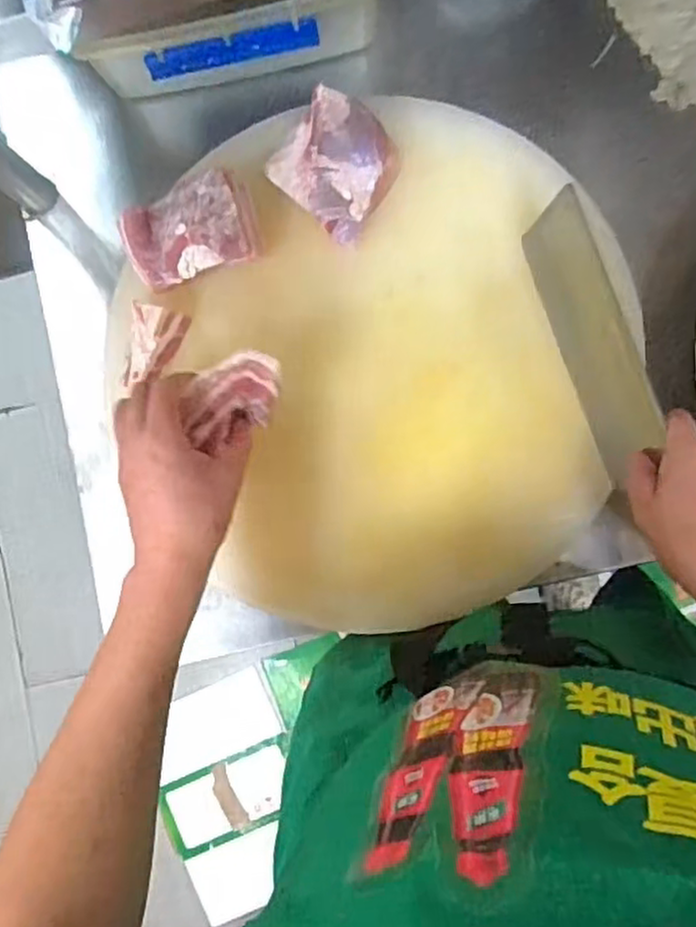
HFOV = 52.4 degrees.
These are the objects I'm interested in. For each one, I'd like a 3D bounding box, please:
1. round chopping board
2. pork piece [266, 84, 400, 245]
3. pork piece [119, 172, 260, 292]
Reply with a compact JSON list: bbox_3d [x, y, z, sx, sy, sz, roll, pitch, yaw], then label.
[{"bbox_3d":[0.038,-0.077,0.609,0.409,0.028,0.408,0,86,6],"label":"round chopping board"},{"bbox_3d":[-0.010,-0.256,0.599,0.097,0.038,0.091,44,91,7],"label":"pork piece"},{"bbox_3d":[-0.136,-0.194,0.599,0.109,0.045,0.075,-14,85,5],"label":"pork piece"}]

